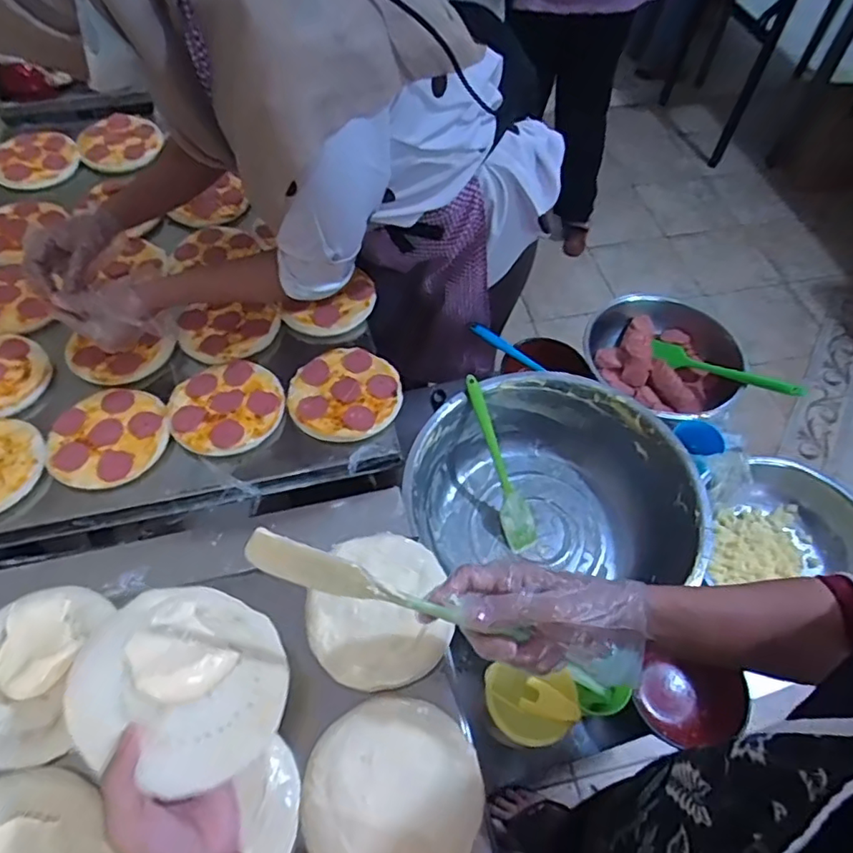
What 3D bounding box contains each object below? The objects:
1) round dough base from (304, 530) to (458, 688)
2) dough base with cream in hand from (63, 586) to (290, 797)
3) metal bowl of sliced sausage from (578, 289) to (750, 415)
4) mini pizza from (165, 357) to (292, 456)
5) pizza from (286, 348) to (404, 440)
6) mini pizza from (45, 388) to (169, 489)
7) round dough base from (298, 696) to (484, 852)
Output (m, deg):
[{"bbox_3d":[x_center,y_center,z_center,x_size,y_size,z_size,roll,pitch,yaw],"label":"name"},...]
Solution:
[{"bbox_3d":[-0.047,0.173,0.553,0.131,0.022,0.140,0,58,0],"label":"round dough base"},{"bbox_3d":[-0.181,0.190,0.438,0.145,0.018,0.138,19,38,-16],"label":"dough base with cream in hand"},{"bbox_3d":[0.402,-0.098,1.010,0.250,0.124,0.253,0,58,0],"label":"metal bowl of sliced sausage"},{"bbox_3d":[-0.268,-0.032,0.774,0.147,0.011,0.146,0,58,0],"label":"mini pizza"},{"bbox_3d":[-0.111,-0.050,0.786,0.150,0.007,0.148,0,58,0],"label":"pizza"},{"bbox_3d":[-0.414,0.009,0.747,0.145,0.012,0.148,0,58,0],"label":"mini pizza"},{"bbox_3d":[-0.029,0.303,0.474,0.142,0.011,0.142,0,58,0],"label":"round dough base"}]

